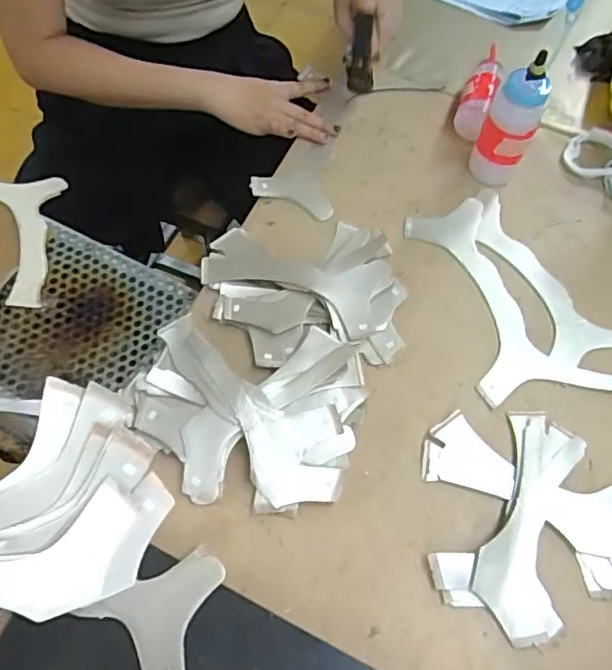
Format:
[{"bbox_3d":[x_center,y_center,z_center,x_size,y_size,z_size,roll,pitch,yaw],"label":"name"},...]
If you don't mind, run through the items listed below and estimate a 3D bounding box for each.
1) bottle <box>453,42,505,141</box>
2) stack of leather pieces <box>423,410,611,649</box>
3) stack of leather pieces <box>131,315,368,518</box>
[{"bbox_3d":[0.215,-0.301,0.723,0.041,0.039,0.151,22,63,10],"label":"bottle"},{"bbox_3d":[0.201,0.155,0.513,0.189,0.018,0.183,-3,62,-3],"label":"stack of leather pieces"},{"bbox_3d":[-0.058,0.066,0.539,0.209,0.041,0.167,10,62,4],"label":"stack of leather pieces"}]

